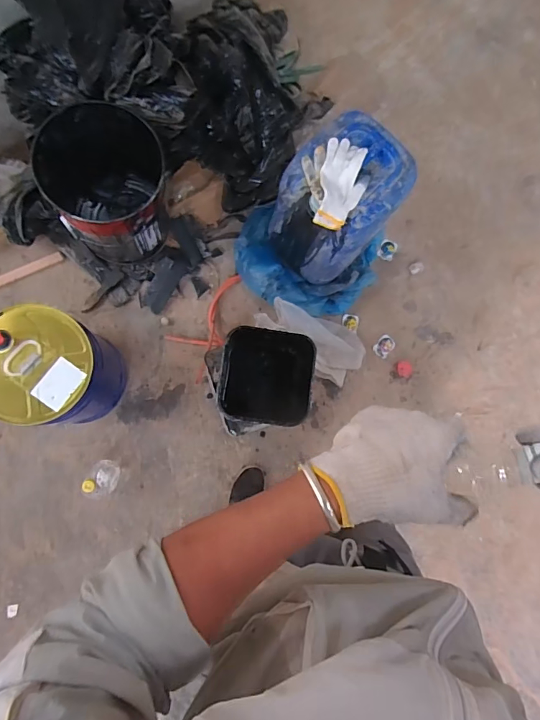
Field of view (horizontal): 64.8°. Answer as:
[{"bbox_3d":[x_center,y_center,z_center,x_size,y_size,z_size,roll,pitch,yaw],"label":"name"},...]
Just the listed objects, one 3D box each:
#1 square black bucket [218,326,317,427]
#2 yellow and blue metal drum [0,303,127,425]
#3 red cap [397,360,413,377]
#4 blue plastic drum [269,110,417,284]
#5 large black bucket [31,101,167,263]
[{"bbox_3d":[-0.006,0.036,0.995,0.202,0.156,0.213,9,80,-6],"label":"square black bucket"},{"bbox_3d":[-0.529,0.029,1.081,0.239,0.361,0.247,21,79,-4],"label":"yellow and blue metal drum"},{"bbox_3d":[0.436,0.029,1.374,0.050,0.016,0.053,1,83,-5],"label":"red cap"},{"bbox_3d":[0.179,-0.426,1.180,0.267,0.338,0.303,40,79,0],"label":"blue plastic drum"},{"bbox_3d":[-0.429,-0.447,1.155,0.287,0.347,0.306,1,81,-7],"label":"large black bucket"}]

